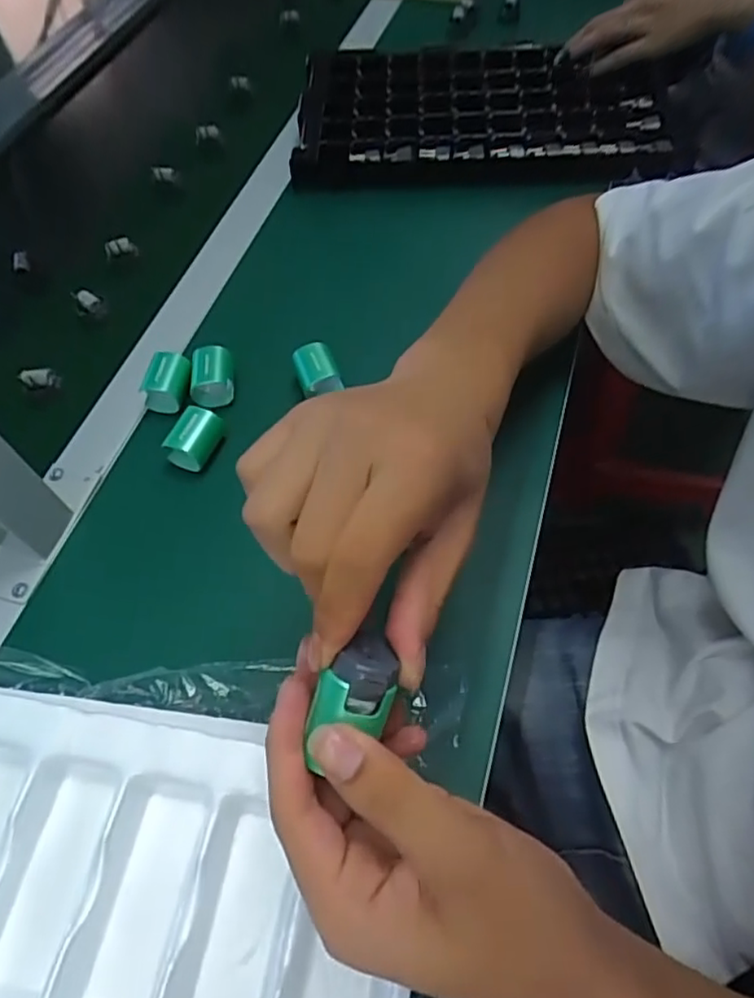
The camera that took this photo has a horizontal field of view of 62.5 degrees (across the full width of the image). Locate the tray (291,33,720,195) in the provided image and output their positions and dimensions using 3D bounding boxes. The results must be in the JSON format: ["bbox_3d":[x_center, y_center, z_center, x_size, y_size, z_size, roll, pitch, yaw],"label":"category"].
[{"bbox_3d":[0.116,-0.371,0.593,0.371,0.054,0.175,-1,59,3],"label":"tray"}]

